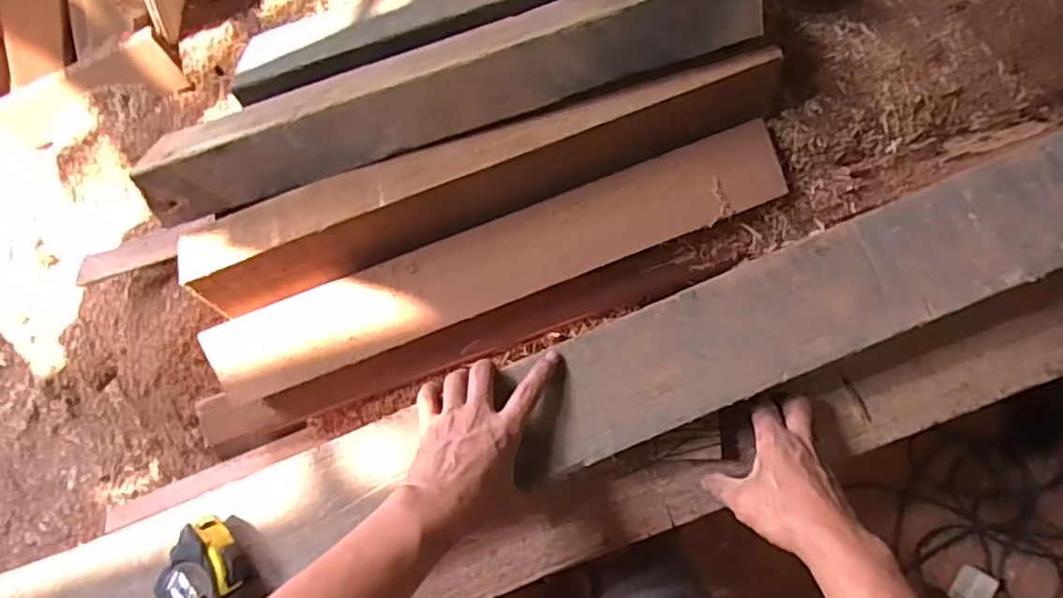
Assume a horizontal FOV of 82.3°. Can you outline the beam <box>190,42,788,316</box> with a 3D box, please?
[{"bbox_3d":[-0.055,-0.150,0.756,0.760,0.080,0.110,-18,81,0],"label":"beam"}]

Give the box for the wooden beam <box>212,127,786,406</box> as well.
[{"bbox_3d":[-0.047,-0.051,0.784,0.767,0.042,0.122,-21,81,0],"label":"wooden beam"}]

